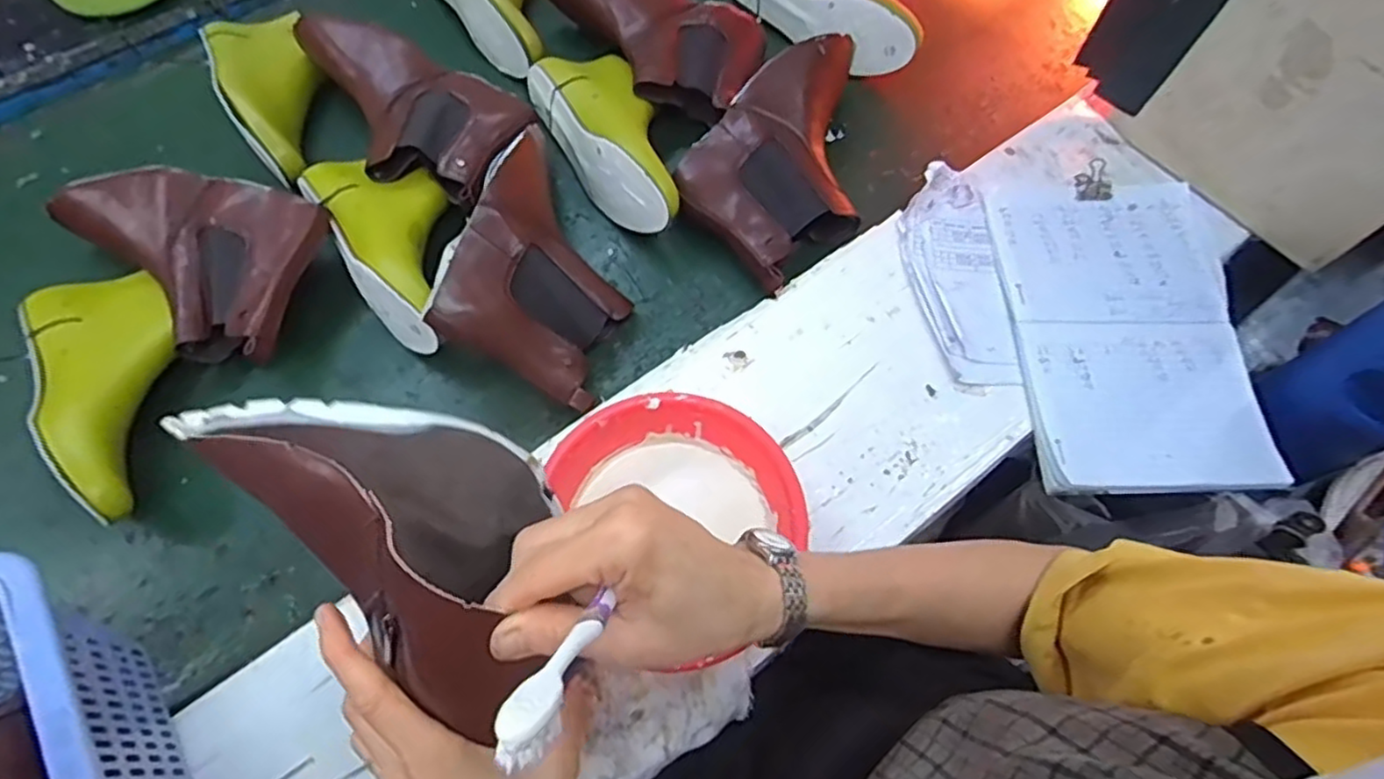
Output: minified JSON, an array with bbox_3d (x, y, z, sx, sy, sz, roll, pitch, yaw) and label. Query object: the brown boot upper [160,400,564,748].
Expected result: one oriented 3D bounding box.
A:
[{"bbox_3d":[-0.155,0.056,0.368,0.245,0.108,0.119,39,71,16],"label":"brown boot upper"}]

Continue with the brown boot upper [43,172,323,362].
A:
[{"bbox_3d":[-0.491,-0.122,0.640,0.265,0.062,0.154,10,66,5],"label":"brown boot upper"}]

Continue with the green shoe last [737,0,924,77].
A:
[{"bbox_3d":[0.166,-0.462,0.819,0.099,0.093,0.258,-41,72,-17],"label":"green shoe last"}]

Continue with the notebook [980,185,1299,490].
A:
[{"bbox_3d":[0.402,-0.065,0.635,0.211,0.012,0.320,-1,65,-1],"label":"notebook"}]

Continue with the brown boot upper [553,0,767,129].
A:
[{"bbox_3d":[-0.030,-0.426,0.788,0.175,0.065,0.290,-32,69,-14],"label":"brown boot upper"}]

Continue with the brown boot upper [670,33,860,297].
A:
[{"bbox_3d":[0.114,-0.238,0.694,0.257,0.082,0.169,-41,72,-17],"label":"brown boot upper"}]

